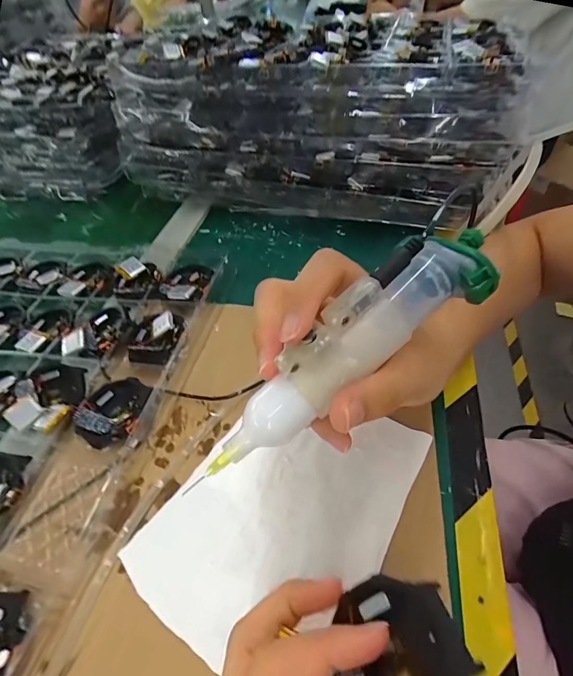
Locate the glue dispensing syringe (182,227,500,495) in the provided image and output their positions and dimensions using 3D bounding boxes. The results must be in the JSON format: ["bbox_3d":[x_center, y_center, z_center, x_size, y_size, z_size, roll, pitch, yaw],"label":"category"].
[{"bbox_3d":[0.028,0.005,0.150,0.150,0.027,0.030,-41,56,-3],"label":"glue dispensing syringe"}]

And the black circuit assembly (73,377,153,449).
[{"bbox_3d":[-0.126,0.055,0.265,0.045,0.015,0.052,-4,49,0],"label":"black circuit assembly"}]

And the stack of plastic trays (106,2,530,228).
[{"bbox_3d":[0.043,-0.287,0.455,0.417,0.169,0.284,17,52,17],"label":"stack of plastic trays"}]

